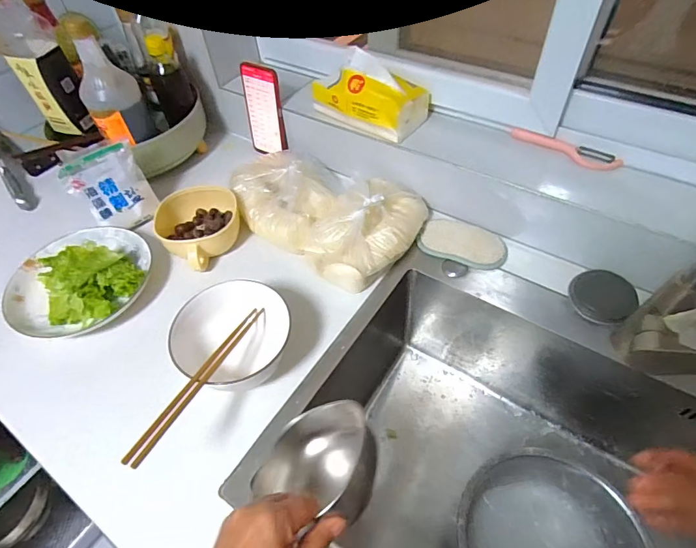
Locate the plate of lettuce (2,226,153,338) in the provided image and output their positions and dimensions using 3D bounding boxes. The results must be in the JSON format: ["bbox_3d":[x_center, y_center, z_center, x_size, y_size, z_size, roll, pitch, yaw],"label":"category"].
[{"bbox_3d":[-0.394,-0.003,0.596,0.186,0.075,0.166,-22,53,-14],"label":"plate of lettuce"}]

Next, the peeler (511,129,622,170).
[{"bbox_3d":[0.312,-0.181,0.596,0.149,0.016,0.043,22,55,20],"label":"peeler"}]

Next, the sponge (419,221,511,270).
[{"bbox_3d":[0.176,-0.046,0.638,0.130,0.011,0.067,19,74,18],"label":"sponge"}]

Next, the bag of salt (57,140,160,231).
[{"bbox_3d":[-0.382,-0.140,0.667,0.107,0.117,0.073,-30,55,-20],"label":"bag of salt"}]

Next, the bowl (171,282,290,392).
[{"bbox_3d":[-0.149,0.071,0.531,0.122,0.060,0.132,-2,51,2],"label":"bowl"}]

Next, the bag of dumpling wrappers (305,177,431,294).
[{"bbox_3d":[0.027,-0.078,0.625,0.136,0.062,0.208,36,61,28],"label":"bag of dumpling wrappers"}]

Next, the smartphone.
[{"bbox_3d":[-0.153,-0.295,0.754,0.079,0.160,0.013,19,46,22],"label":"smartphone"}]

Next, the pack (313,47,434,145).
[{"bbox_3d":[0.032,-0.294,0.671,0.180,0.078,0.094,27,57,23],"label":"pack"}]

